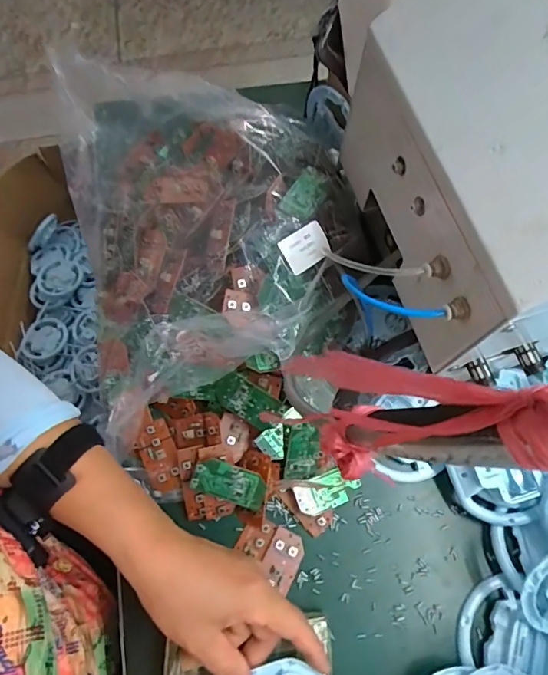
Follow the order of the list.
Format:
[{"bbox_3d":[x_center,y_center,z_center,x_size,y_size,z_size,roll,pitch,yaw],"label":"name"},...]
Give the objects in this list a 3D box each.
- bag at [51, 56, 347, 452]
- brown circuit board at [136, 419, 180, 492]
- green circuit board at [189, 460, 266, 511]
[{"bbox_3d":[-0.065,-0.107,0.416,0.234,0.106,0.343,-12,70,-5],"label":"bag"},{"bbox_3d":[-0.097,0.102,0.393,0.031,0.010,0.058,-25,71,-10],"label":"brown circuit board"},{"bbox_3d":[-0.036,0.119,0.374,0.060,0.004,0.029,20,93,-6],"label":"green circuit board"}]

